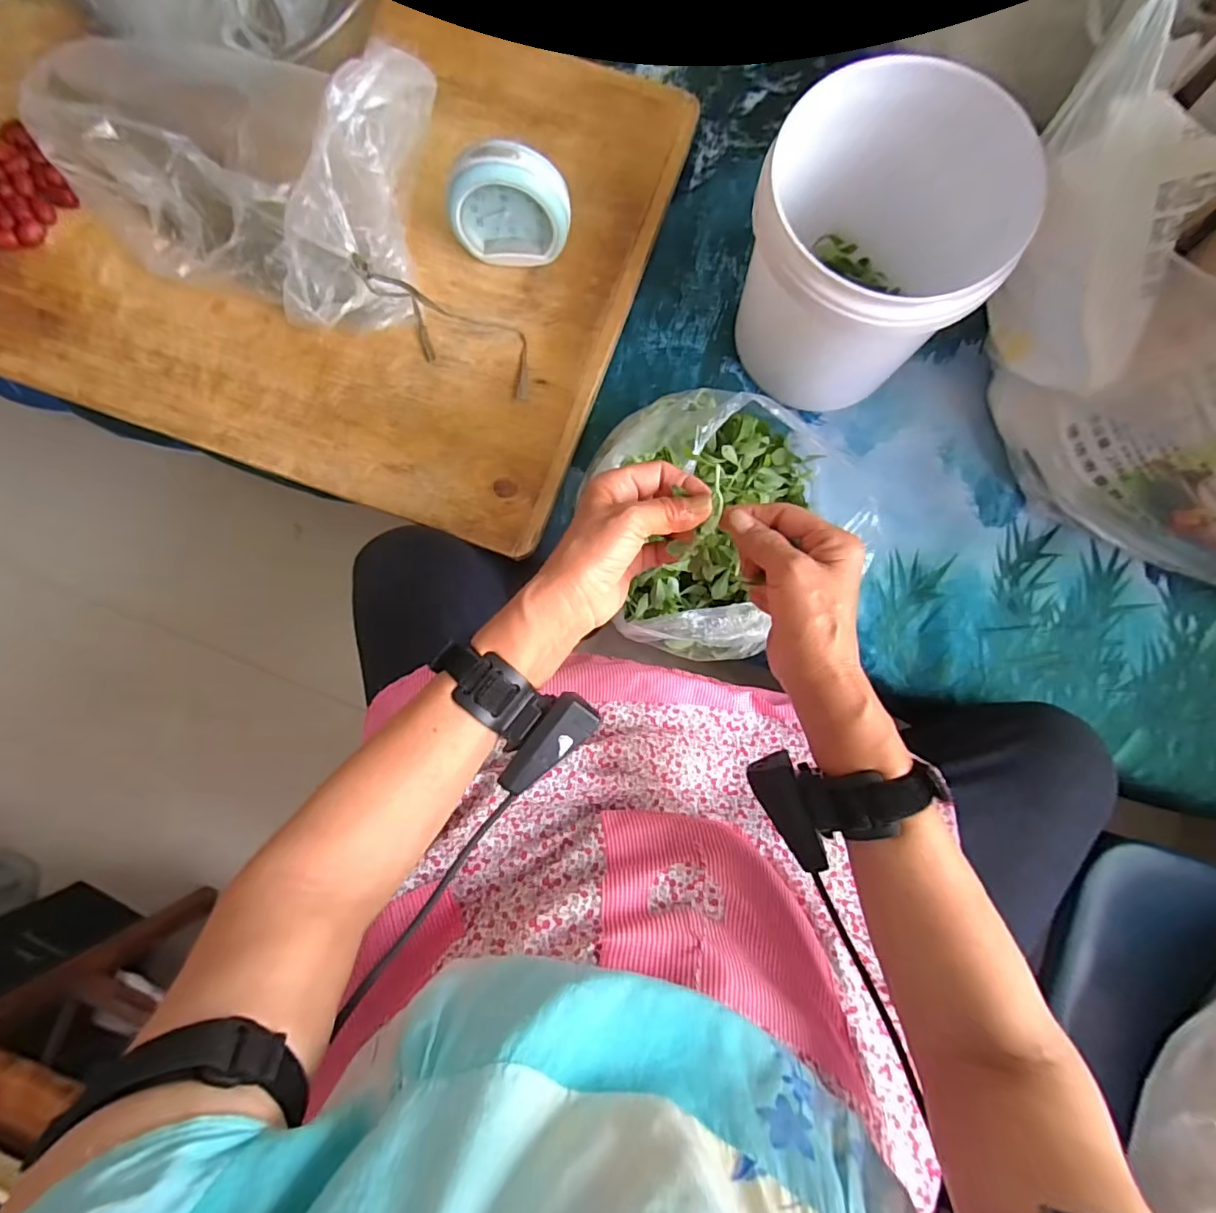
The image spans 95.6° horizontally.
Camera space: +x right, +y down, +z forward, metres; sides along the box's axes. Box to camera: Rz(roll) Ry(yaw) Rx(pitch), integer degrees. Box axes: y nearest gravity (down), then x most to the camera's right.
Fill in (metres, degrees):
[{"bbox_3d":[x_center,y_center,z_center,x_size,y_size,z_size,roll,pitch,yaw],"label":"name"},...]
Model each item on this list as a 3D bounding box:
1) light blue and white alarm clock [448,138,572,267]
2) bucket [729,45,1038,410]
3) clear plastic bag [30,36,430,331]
[{"bbox_3d":[-0.092,-0.379,0.524,0.109,0.100,0.039,7,84,1],"label":"light blue and white alarm clock"},{"bbox_3d":[0.226,-0.299,0.495,0.178,0.195,0.194,0,84,1],"label":"bucket"},{"bbox_3d":[-0.363,-0.397,0.503,0.367,0.156,0.196,7,84,1],"label":"clear plastic bag"}]

